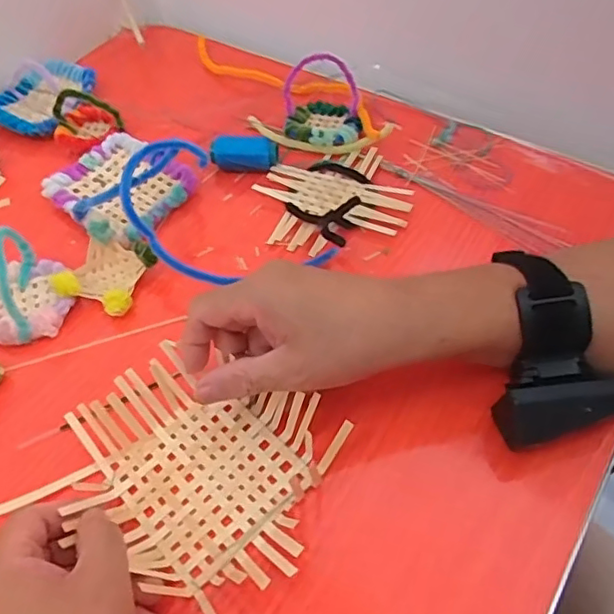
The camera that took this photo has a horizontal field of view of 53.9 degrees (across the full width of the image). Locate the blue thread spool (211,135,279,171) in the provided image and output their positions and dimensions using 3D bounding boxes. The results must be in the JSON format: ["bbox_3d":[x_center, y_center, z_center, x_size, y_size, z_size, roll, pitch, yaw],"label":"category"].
[{"bbox_3d":[-0.052,-0.127,0.499,0.056,0.020,0.026,-1,53,3],"label":"blue thread spool"}]

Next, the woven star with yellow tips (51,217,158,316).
[{"bbox_3d":[-0.140,-0.025,0.425,0.053,0.033,0.056,19,57,17],"label":"woven star with yellow tips"}]

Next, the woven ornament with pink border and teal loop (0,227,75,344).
[{"bbox_3d":[-0.199,-0.015,0.410,0.070,0.055,0.071,-35,59,-21],"label":"woven ornament with pink border and teal loop"}]

